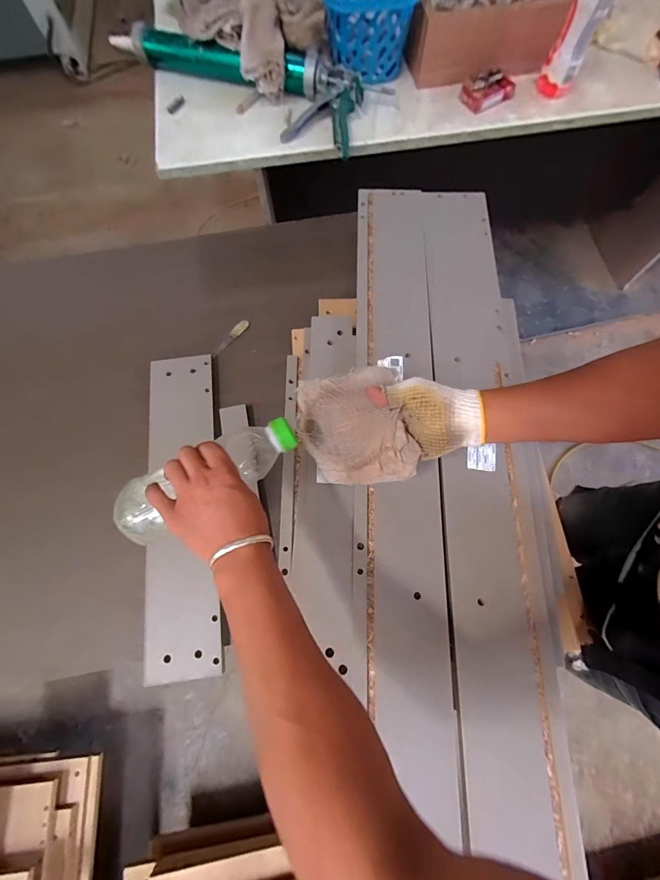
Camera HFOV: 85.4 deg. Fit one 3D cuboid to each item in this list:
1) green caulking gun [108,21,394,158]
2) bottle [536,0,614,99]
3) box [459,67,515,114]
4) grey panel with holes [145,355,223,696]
[{"bbox_3d":[-0.168,-0.695,0.684,0.549,0.057,0.170,23,74,8],"label":"green caulking gun"},{"bbox_3d":[0.446,-0.737,0.622,0.062,0.192,0.064,28,75,9],"label":"bottle"},{"bbox_3d":[0.307,-0.679,0.693,0.092,0.029,0.066,-36,76,-10],"label":"box"},{"bbox_3d":[-0.262,0.102,0.632,0.123,0.025,0.550,-8,73,-2],"label":"grey panel with holes"}]

